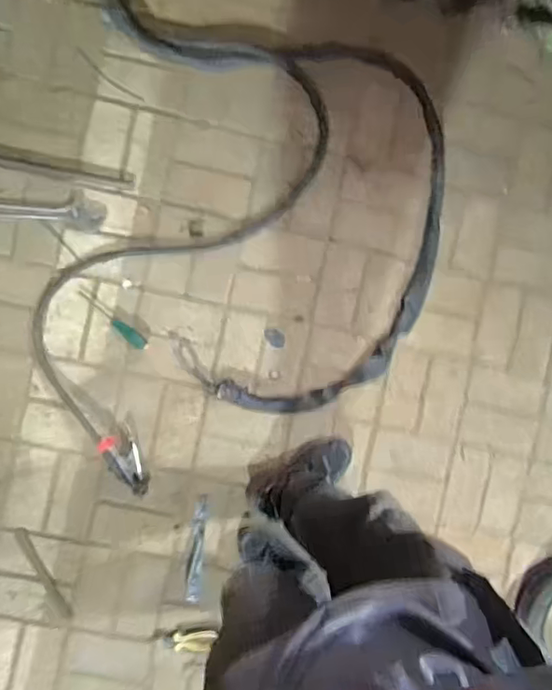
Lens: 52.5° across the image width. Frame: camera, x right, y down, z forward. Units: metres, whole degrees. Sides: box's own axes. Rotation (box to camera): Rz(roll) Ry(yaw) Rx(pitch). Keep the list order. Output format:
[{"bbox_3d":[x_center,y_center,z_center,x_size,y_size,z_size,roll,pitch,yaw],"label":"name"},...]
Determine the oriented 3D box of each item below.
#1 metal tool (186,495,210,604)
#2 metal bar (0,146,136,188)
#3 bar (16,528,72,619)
[{"bbox_3d":[-0.177,0.460,1.258,0.033,0.025,0.233,7,92,-5],"label":"metal tool"},{"bbox_3d":[-0.500,-0.397,1.223,0.381,0.009,0.032,11,92,-5],"label":"metal bar"},{"bbox_3d":[-0.511,0.503,1.232,0.024,0.010,0.222,-28,94,-3],"label":"bar"}]

